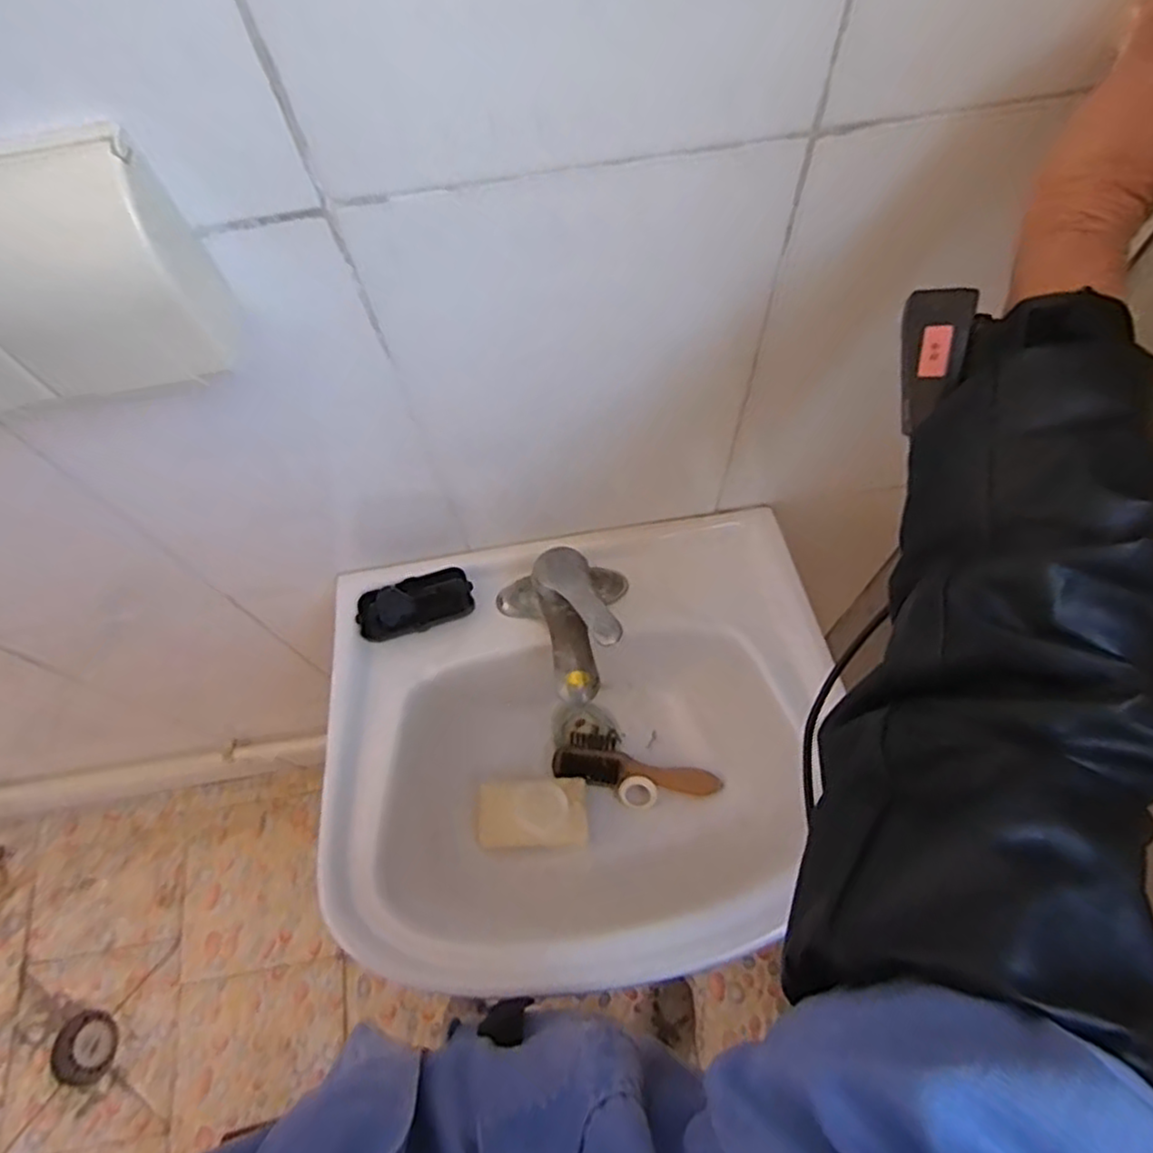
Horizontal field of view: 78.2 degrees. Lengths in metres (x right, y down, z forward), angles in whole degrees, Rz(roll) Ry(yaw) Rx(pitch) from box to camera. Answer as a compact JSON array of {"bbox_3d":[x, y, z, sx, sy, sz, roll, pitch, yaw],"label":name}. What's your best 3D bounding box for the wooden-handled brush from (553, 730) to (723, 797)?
[{"bbox_3d":[0.061,0.191,0.730,0.164,0.028,0.053,6,66,5],"label":"wooden-handled brush"}]

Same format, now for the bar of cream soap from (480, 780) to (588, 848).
[{"bbox_3d":[-0.043,0.233,0.699,0.106,0.025,0.064,-5,66,1],"label":"bar of cream soap"}]

